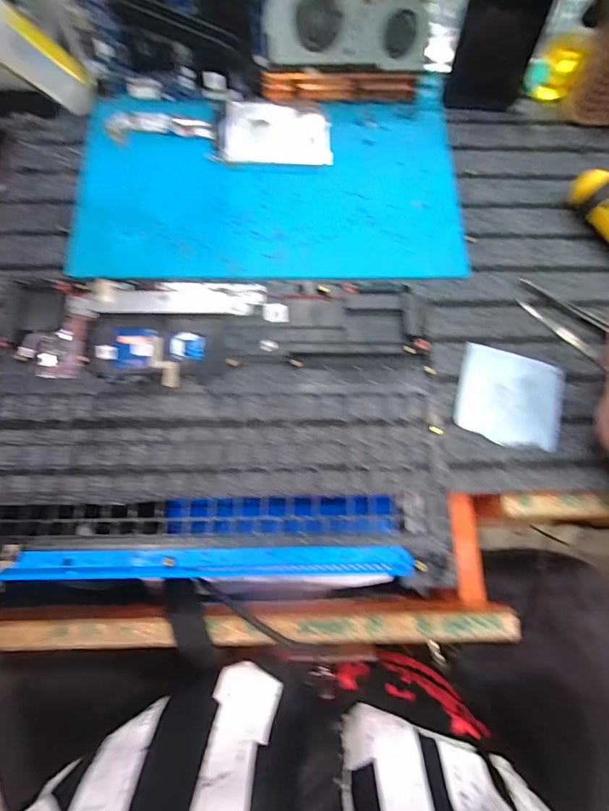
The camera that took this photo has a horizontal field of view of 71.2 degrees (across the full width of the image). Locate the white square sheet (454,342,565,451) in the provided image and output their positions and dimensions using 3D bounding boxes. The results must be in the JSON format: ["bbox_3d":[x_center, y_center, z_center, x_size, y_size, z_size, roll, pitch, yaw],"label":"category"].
[{"bbox_3d":[0.166,-0.007,0.346,0.081,0.006,0.076,16,73,3],"label":"white square sheet"}]

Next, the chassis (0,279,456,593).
[{"bbox_3d":[-0.069,0.009,0.328,0.342,0.011,0.233,2,73,-1],"label":"chassis"}]

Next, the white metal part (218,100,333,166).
[{"bbox_3d":[-0.030,-0.266,0.414,0.108,0.007,0.073,-2,73,-2],"label":"white metal part"}]

